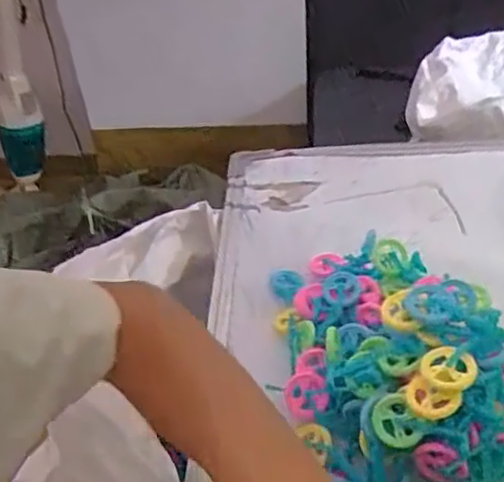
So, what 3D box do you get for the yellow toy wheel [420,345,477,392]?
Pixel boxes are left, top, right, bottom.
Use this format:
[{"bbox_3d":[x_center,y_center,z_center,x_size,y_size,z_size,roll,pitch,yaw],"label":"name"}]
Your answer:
[{"bbox_3d":[0.110,0.071,0.350,0.028,0.008,0.027,-4,38,3],"label":"yellow toy wheel"}]

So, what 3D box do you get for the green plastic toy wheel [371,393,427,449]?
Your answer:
[{"bbox_3d":[0.083,0.104,0.361,0.027,0.005,0.031,-42,65,18],"label":"green plastic toy wheel"}]

